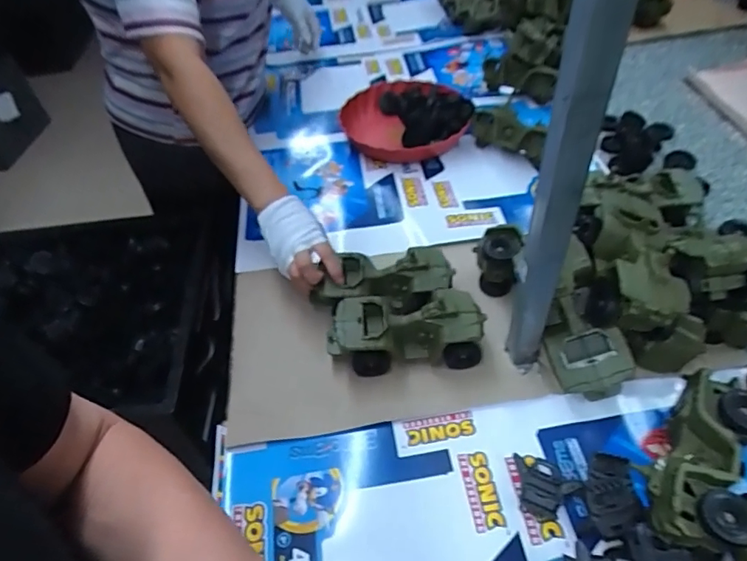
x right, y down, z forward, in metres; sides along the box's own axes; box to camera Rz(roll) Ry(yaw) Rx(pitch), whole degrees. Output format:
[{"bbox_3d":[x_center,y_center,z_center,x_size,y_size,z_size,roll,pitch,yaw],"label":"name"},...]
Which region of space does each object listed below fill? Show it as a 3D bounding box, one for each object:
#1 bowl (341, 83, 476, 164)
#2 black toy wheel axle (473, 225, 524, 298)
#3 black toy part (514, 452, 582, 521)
[{"bbox_3d":[0.060,-0.304,0.974,0.224,0.071,0.202,-18,48,-10],"label":"bowl"},{"bbox_3d":[0.171,-0.028,0.705,0.063,0.072,0.062,8,49,13],"label":"black toy wheel axle"},{"bbox_3d":[0.179,0.211,0.525,0.059,0.017,0.063,0,48,6],"label":"black toy part"}]

